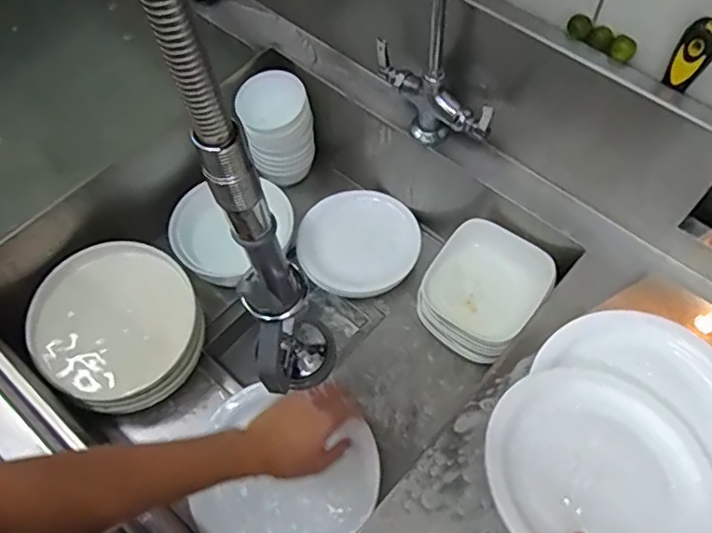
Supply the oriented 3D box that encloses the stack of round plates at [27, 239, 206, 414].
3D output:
[{"bbox_3d":[-0.332,0.081,0.861,0.214,0.060,0.223,-38,68,-16],"label":"stack of round plates"}]

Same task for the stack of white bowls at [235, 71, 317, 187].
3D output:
[{"bbox_3d":[-0.124,-0.223,0.990,0.104,0.165,0.096,-11,63,-4],"label":"stack of white bowls"}]

